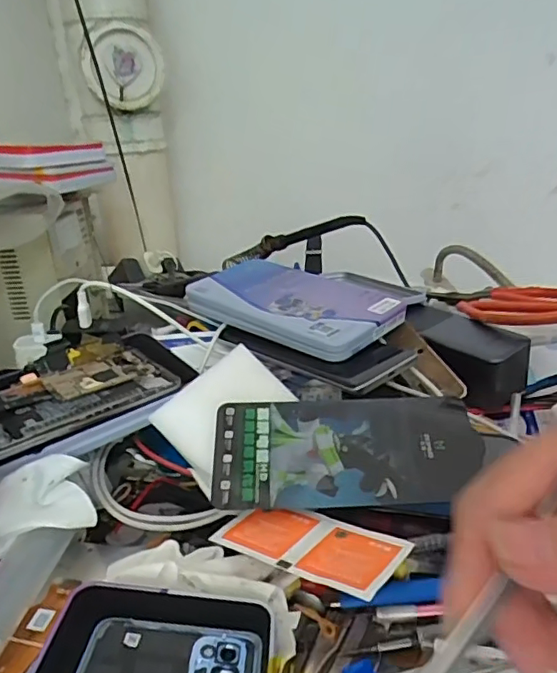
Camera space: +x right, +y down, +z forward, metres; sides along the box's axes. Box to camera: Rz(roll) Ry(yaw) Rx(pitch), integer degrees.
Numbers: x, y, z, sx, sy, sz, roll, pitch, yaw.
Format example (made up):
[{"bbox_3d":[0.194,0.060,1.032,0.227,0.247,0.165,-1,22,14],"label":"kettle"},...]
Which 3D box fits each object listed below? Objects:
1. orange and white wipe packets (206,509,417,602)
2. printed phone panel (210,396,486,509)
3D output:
[{"bbox_3d":[0.016,0.108,0.295,0.097,0.006,0.047,5,17,37],"label":"orange and white wipe packets"},{"bbox_3d":[0.041,0.069,0.340,0.159,0.010,0.075,-2,47,1],"label":"printed phone panel"}]

